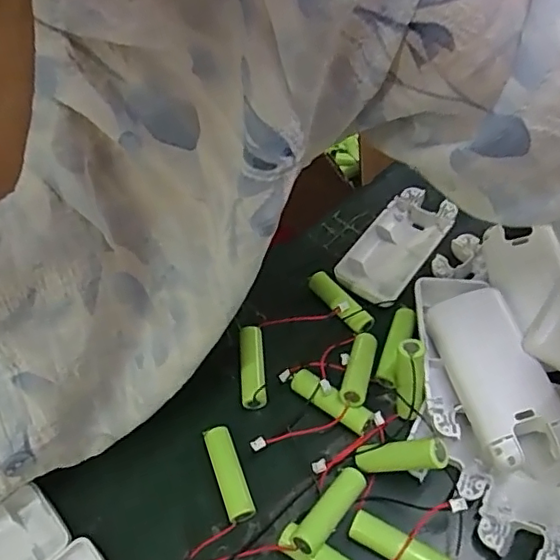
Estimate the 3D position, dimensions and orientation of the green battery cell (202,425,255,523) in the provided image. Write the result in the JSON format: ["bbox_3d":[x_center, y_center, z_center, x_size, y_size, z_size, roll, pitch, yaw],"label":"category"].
[{"bbox_3d":[-0.028,0.105,0.309,0.015,0.013,0.050,-20,55,-8],"label":"green battery cell"}]

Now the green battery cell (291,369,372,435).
[{"bbox_3d":[0.028,0.069,0.324,0.049,0.014,0.012,30,63,25],"label":"green battery cell"}]

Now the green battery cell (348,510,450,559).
[{"bbox_3d":[0.058,0.130,0.277,0.049,0.014,0.013,24,61,22],"label":"green battery cell"}]

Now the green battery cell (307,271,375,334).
[{"bbox_3d":[0.037,0.014,0.362,0.015,0.012,0.053,-34,58,-16],"label":"green battery cell"}]

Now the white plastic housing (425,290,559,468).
[{"bbox_3d":[0.111,0.047,0.297,0.041,0.014,0.092,-14,54,-3],"label":"white plastic housing"}]

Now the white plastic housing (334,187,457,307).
[{"bbox_3d":[0.078,-0.023,0.385,0.045,0.020,0.091,30,63,25],"label":"white plastic housing"}]

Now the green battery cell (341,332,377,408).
[{"bbox_3d":[0.046,0.052,0.329,0.014,0.014,0.050,10,40,13],"label":"green battery cell"}]

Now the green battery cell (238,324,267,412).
[{"bbox_3d":[-0.017,0.052,0.344,0.014,0.011,0.050,-8,54,2],"label":"green battery cell"}]

